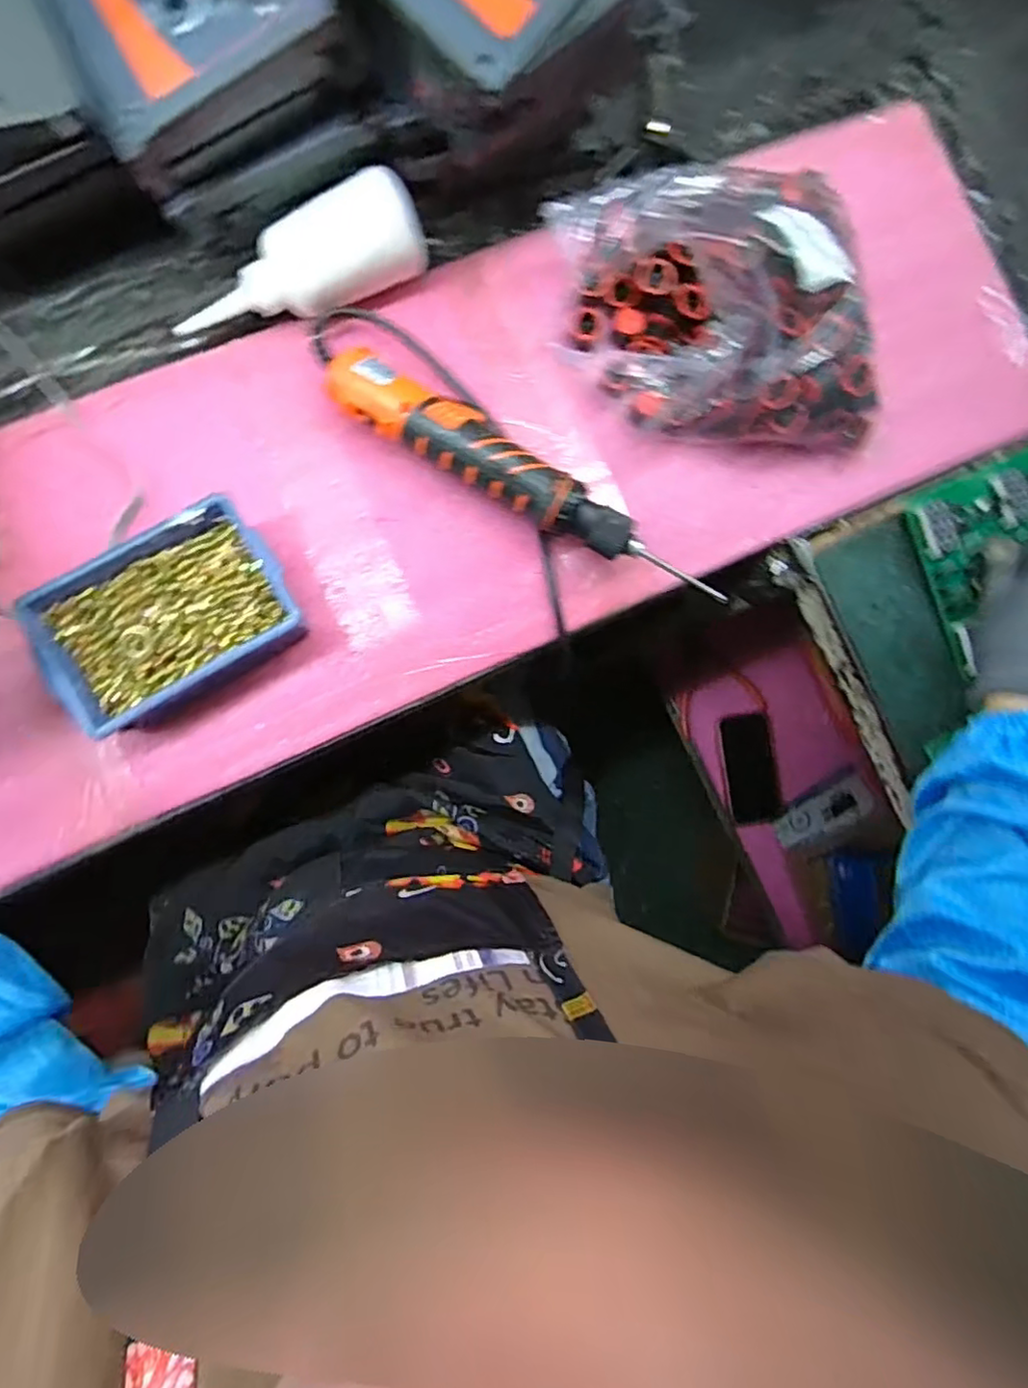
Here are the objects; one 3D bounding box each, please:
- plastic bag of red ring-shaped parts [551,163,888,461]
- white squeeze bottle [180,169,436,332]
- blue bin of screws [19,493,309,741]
[{"bbox_3d":[0.143,-0.264,0.427,0.209,0.089,0.164,-1,87,-4],"label":"plastic bag of red ring-shaped parts"},{"bbox_3d":[-0.145,-0.282,0.425,0.171,0.055,0.055,-29,89,-5],"label":"white squeeze bottle"},{"bbox_3d":[-0.216,-0.048,0.406,0.147,0.053,0.107,-37,91,-6],"label":"blue bin of screws"}]

